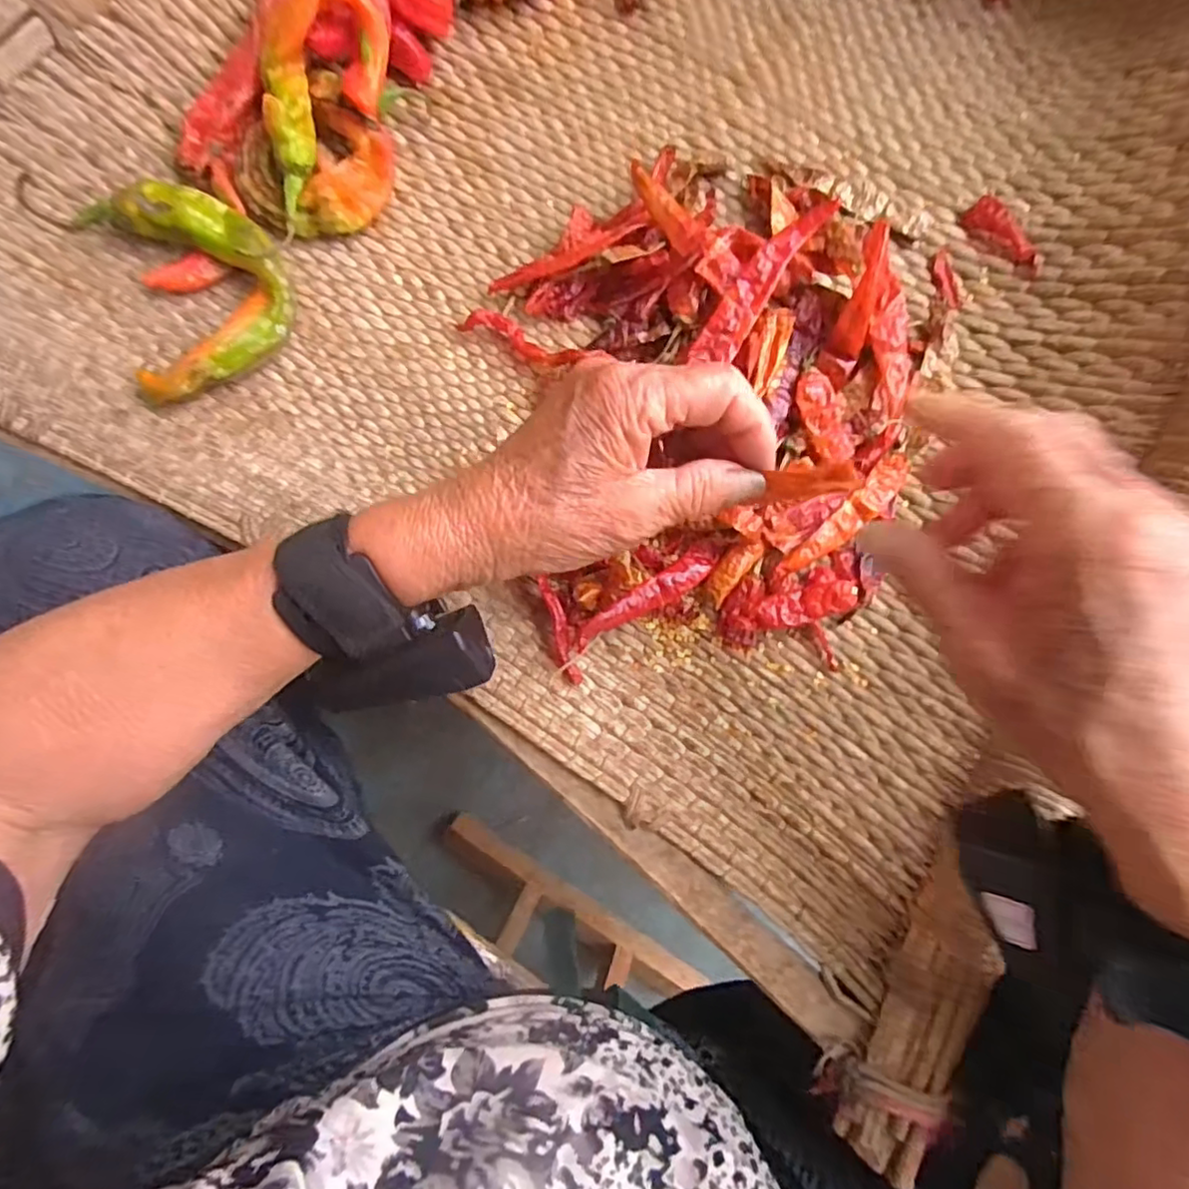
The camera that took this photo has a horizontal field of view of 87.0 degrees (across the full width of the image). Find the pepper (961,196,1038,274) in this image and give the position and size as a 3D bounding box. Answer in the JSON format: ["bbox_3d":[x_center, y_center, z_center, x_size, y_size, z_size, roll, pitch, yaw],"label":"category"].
[{"bbox_3d":[0.232,-0.203,0.355,0.011,0.012,0.050,-35,81,-5],"label":"pepper"}]

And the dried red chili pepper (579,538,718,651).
[{"bbox_3d":[0.028,0.000,0.314,0.092,0.012,0.017,-31,80,-23],"label":"dried red chili pepper"}]

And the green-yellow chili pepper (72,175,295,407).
[{"bbox_3d":[-0.210,-0.163,0.331,0.087,0.030,0.108,-24,96,-16],"label":"green-yellow chili pepper"}]

